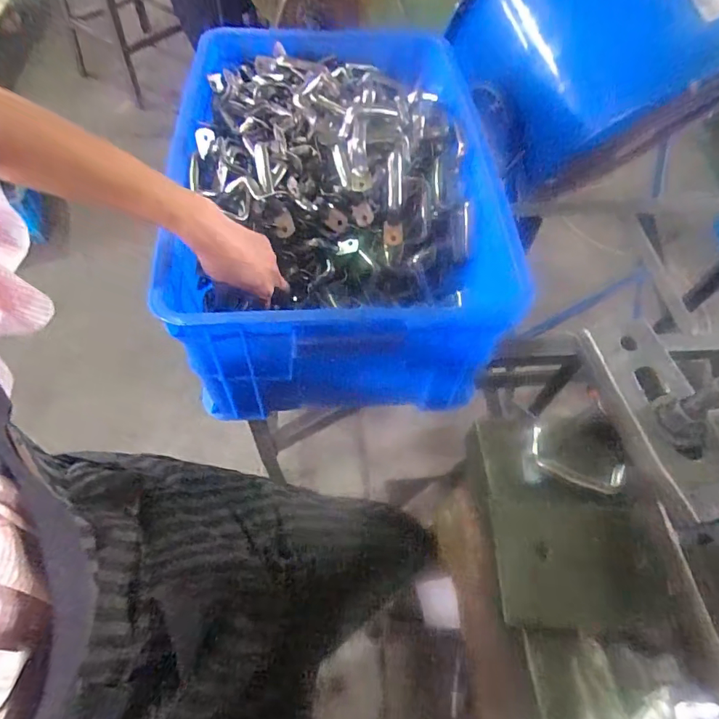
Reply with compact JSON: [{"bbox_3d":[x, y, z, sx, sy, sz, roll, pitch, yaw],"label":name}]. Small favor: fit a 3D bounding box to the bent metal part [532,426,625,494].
[{"bbox_3d":[0.169,0.082,0.374,0.075,0.019,0.027,20,60,9],"label":"bent metal part"}]

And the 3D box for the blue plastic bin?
[{"bbox_3d":[-0.033,-0.224,0.630,0.360,0.191,0.506,-3,59,-5],"label":"blue plastic bin"}]

